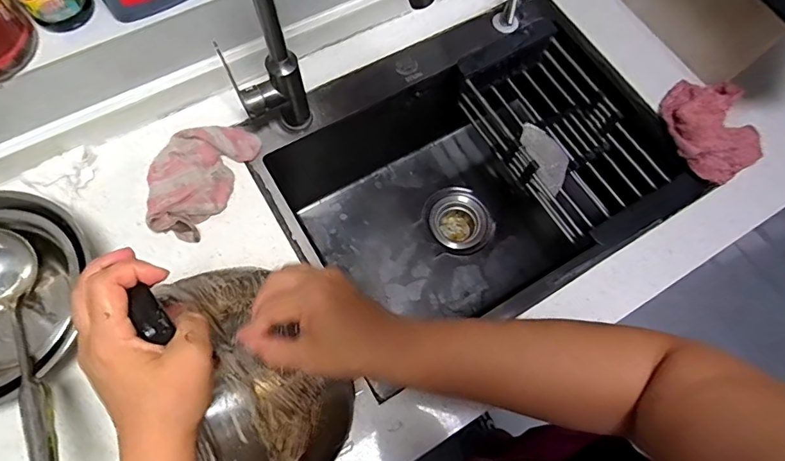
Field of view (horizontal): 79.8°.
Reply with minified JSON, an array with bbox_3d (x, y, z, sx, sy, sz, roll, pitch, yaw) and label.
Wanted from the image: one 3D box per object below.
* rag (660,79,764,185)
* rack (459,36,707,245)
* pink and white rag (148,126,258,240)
[{"bbox_3d":[0.458,-0.152,0.669,0.102,0.046,0.163,-9,70,-6],"label":"rag"},{"bbox_3d":[0.277,-0.137,0.750,0.181,0.081,0.329,-28,73,-12],"label":"rack"},{"bbox_3d":[-0.270,-0.079,0.635,0.110,0.037,0.174,22,70,6],"label":"pink and white rag"}]

